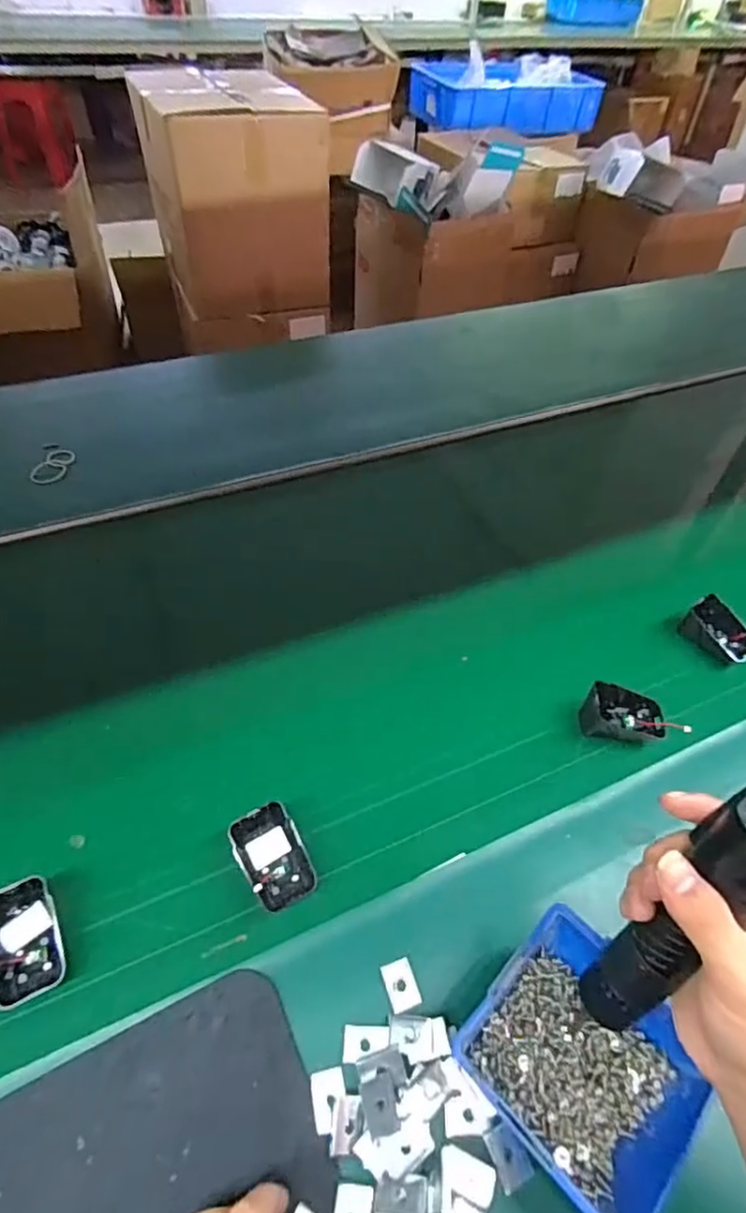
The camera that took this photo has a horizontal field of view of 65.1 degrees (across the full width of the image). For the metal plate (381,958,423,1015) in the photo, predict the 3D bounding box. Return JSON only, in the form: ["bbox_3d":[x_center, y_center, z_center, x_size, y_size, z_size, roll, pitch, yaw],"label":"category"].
[{"bbox_3d":[0.019,0.253,0.390,0.021,0.006,0.029,-15,51,-15],"label":"metal plate"}]

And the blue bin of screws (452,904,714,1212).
[{"bbox_3d":[0.125,0.269,0.347,0.123,0.057,0.109,36,57,26],"label":"blue bin of screws"}]

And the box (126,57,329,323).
[{"bbox_3d":[-0.369,-1.055,1.519,0.374,0.444,0.454,-18,54,-18],"label":"box"}]

